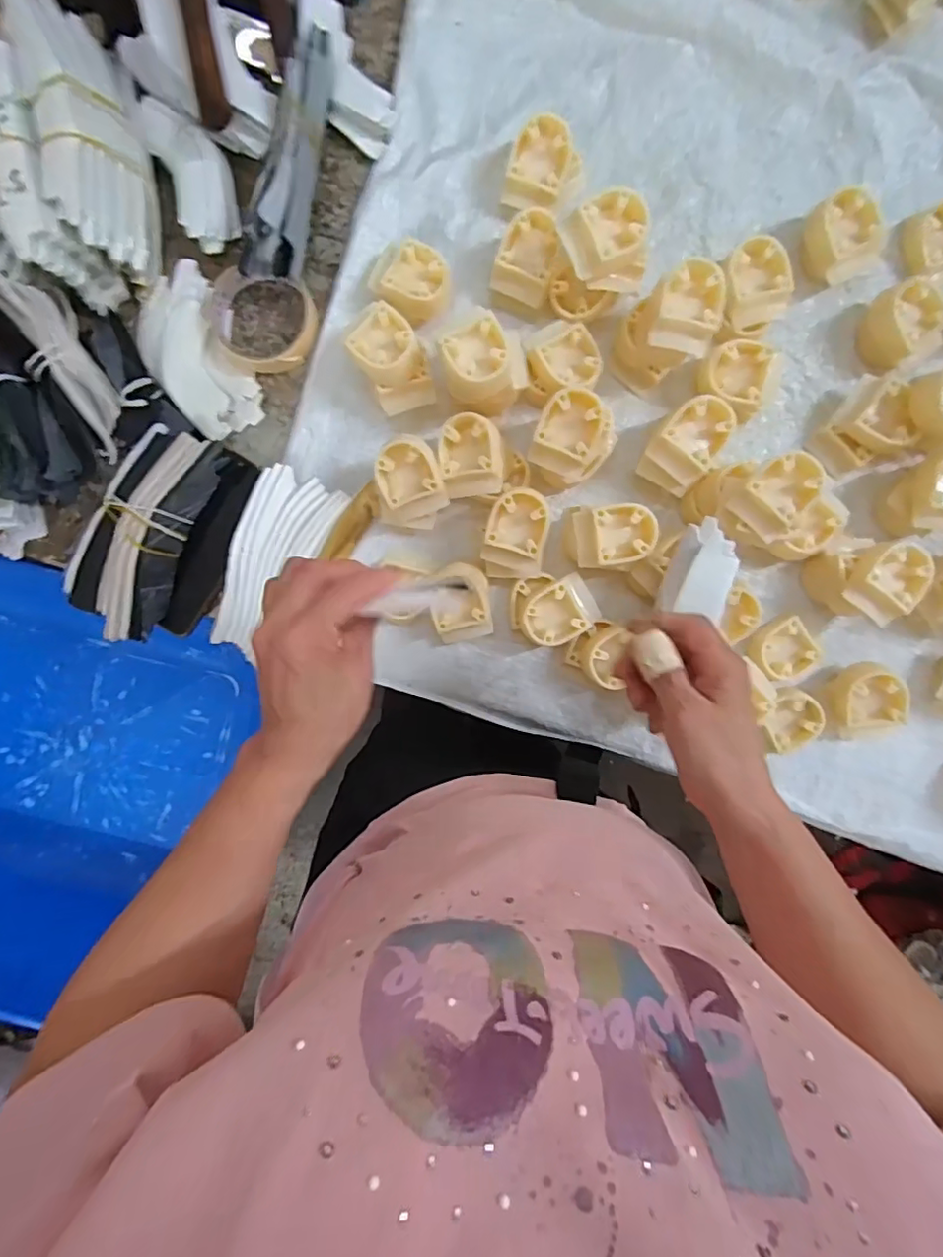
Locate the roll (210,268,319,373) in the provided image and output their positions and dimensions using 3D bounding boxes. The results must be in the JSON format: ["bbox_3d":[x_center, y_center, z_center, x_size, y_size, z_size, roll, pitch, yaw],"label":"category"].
[{"bbox_3d":[-0.179,-0.258,0.483,0.091,0.025,0.075,16,95,0],"label":"roll"}]

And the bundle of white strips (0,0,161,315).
[{"bbox_3d":[-0.329,-0.372,0.455,0.130,0.080,0.201,-8,95,2],"label":"bundle of white strips"}]

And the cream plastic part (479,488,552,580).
[{"bbox_3d":[0.035,-0.075,0.464,0.048,0.045,0.068,6,95,1],"label":"cream plastic part"}]

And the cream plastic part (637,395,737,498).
[{"bbox_3d":[0.170,-0.147,0.452,0.047,0.034,0.069,34,95,-2],"label":"cream plastic part"}]

